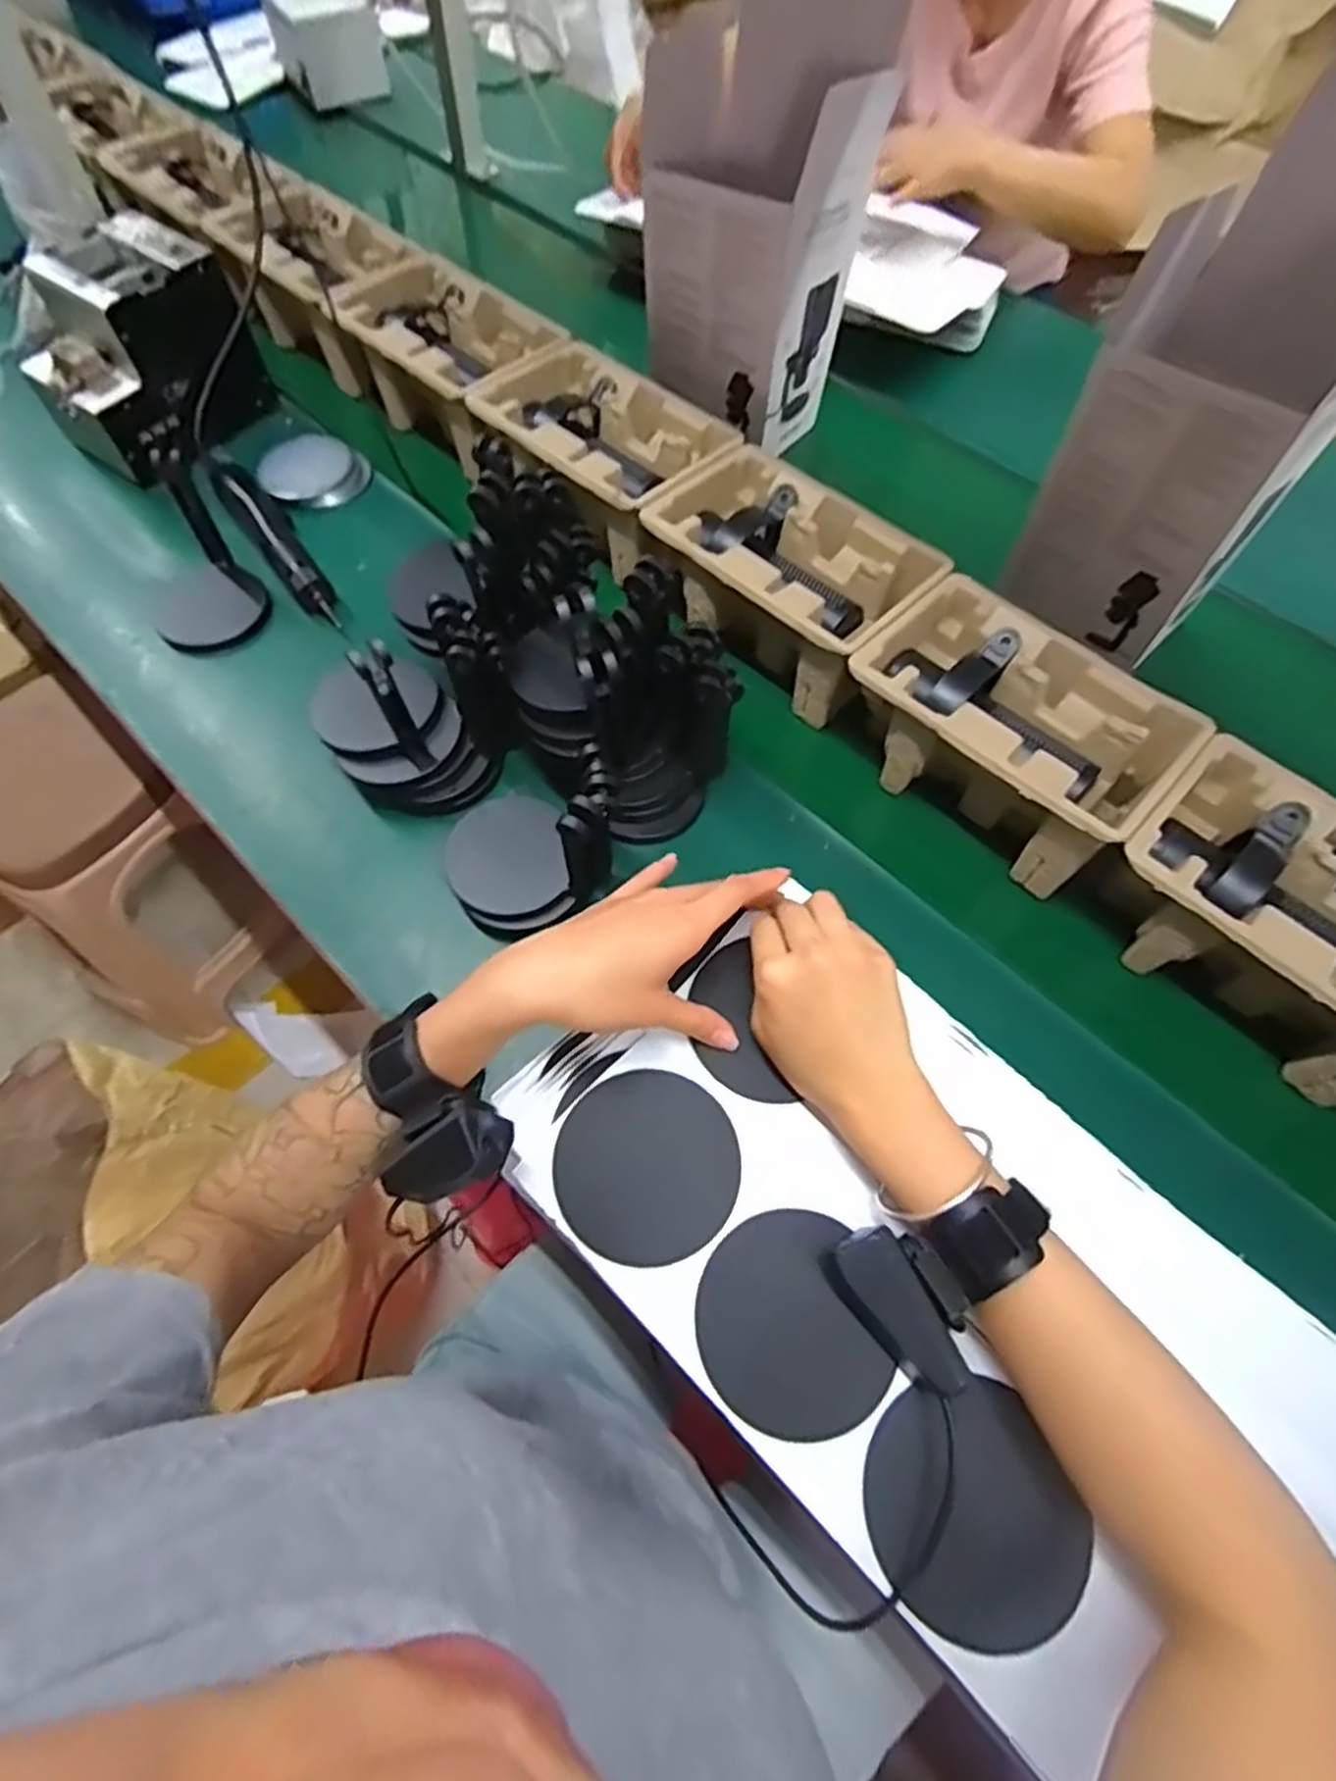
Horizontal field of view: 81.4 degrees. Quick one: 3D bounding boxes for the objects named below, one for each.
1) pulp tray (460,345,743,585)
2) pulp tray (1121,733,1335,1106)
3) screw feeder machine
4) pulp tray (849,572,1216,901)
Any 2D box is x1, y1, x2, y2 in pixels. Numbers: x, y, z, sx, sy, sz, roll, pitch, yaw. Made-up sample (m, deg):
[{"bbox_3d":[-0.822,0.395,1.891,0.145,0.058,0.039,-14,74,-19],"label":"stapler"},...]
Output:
[{"bbox_3d":[-0.062,-0.413,0.731,0.232,0.073,0.152,35,62,20],"label":"pulp tray"},{"bbox_3d":[0.423,0.026,0.533,0.222,0.114,0.143,39,64,21],"label":"pulp tray"},{"bbox_3d":[-0.532,-0.544,0.779,0.141,0.154,0.191,35,62,19],"label":"screw feeder machine"},{"bbox_3d":[0.261,-0.118,0.603,0.225,0.108,0.145,39,64,22],"label":"pulp tray"}]

